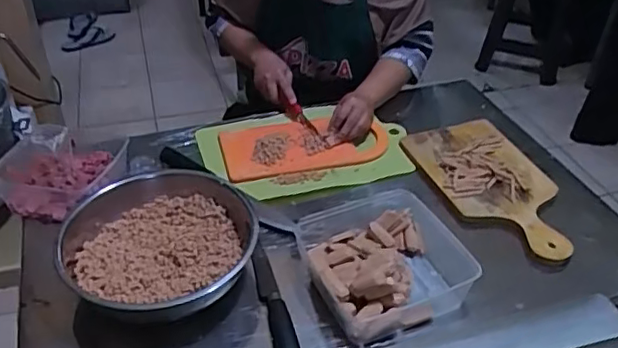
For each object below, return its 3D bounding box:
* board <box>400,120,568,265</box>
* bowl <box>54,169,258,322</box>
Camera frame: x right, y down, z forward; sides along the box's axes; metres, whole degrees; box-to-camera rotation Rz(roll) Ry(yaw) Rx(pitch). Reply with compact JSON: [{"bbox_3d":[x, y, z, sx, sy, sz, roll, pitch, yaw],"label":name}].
[{"bbox_3d":[0.305,0.014,0.986,0.175,0.024,0.349,-11,40,-15],"label":"board"},{"bbox_3d":[-0.207,0.100,0.827,0.253,0.081,0.266,1,38,-1],"label":"bowl"}]

